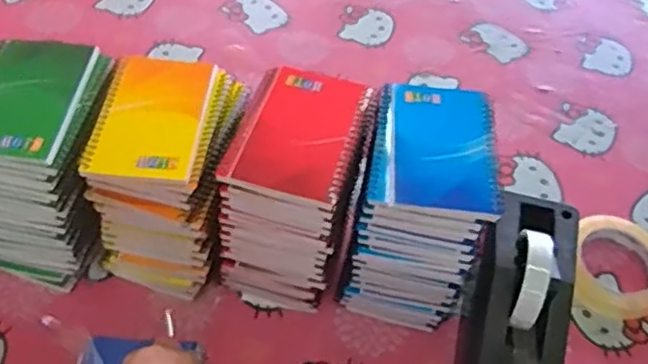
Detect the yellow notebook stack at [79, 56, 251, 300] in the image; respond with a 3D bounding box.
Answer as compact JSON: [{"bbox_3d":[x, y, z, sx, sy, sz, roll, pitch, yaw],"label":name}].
[{"bbox_3d":[-0.137,-0.002,0.589,0.105,0.162,0.143,10,52,2],"label":"yellow notebook stack"}]

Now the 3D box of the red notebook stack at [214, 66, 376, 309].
[{"bbox_3d":[-0.027,0.011,0.585,0.095,0.168,0.137,16,52,6],"label":"red notebook stack"}]

